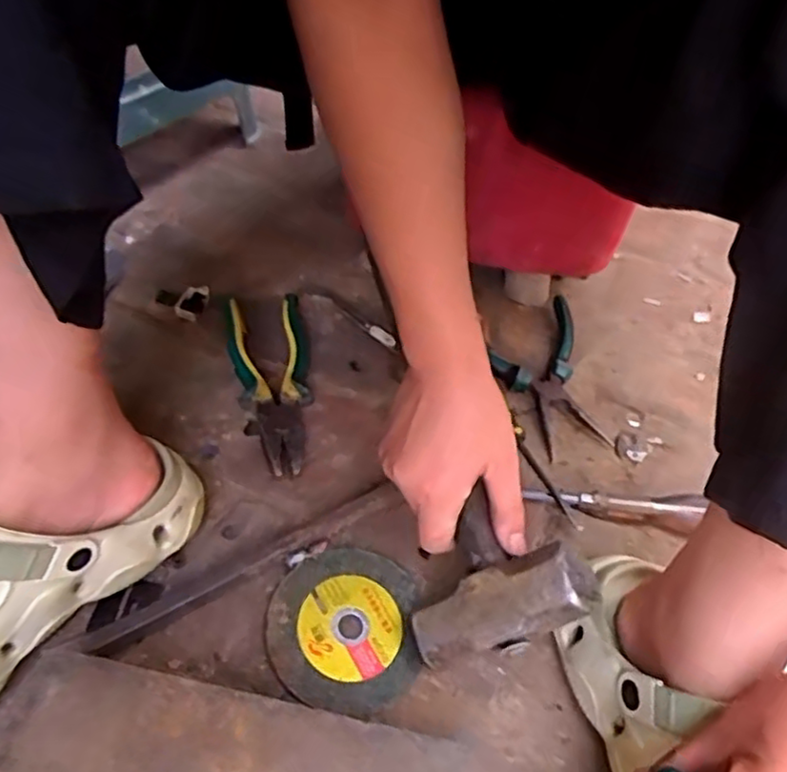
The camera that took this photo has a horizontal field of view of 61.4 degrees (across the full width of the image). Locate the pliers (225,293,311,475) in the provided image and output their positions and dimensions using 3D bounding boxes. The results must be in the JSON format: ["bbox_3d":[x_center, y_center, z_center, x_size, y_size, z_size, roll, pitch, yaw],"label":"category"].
[{"bbox_3d":[-0.101,-0.006,0.553,0.067,0.033,0.181,-4,48,-11],"label":"pliers"}]

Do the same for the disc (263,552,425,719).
[{"bbox_3d":[-0.032,0.155,0.428,0.094,0.005,0.102,7,52,-8],"label":"disc"}]

